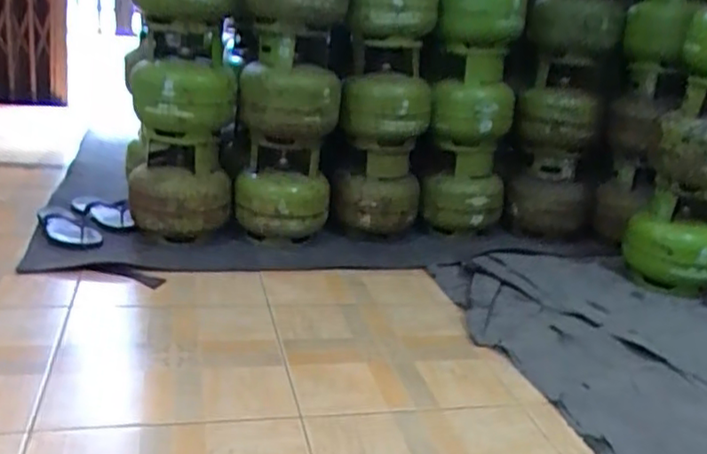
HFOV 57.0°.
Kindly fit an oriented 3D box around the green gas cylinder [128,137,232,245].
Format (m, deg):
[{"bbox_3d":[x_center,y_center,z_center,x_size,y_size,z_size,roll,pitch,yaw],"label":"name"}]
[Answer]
[{"bbox_3d":[-0.472,-0.109,1.759,0.250,0.276,0.290,-2,22,-18],"label":"green gas cylinder"}]

